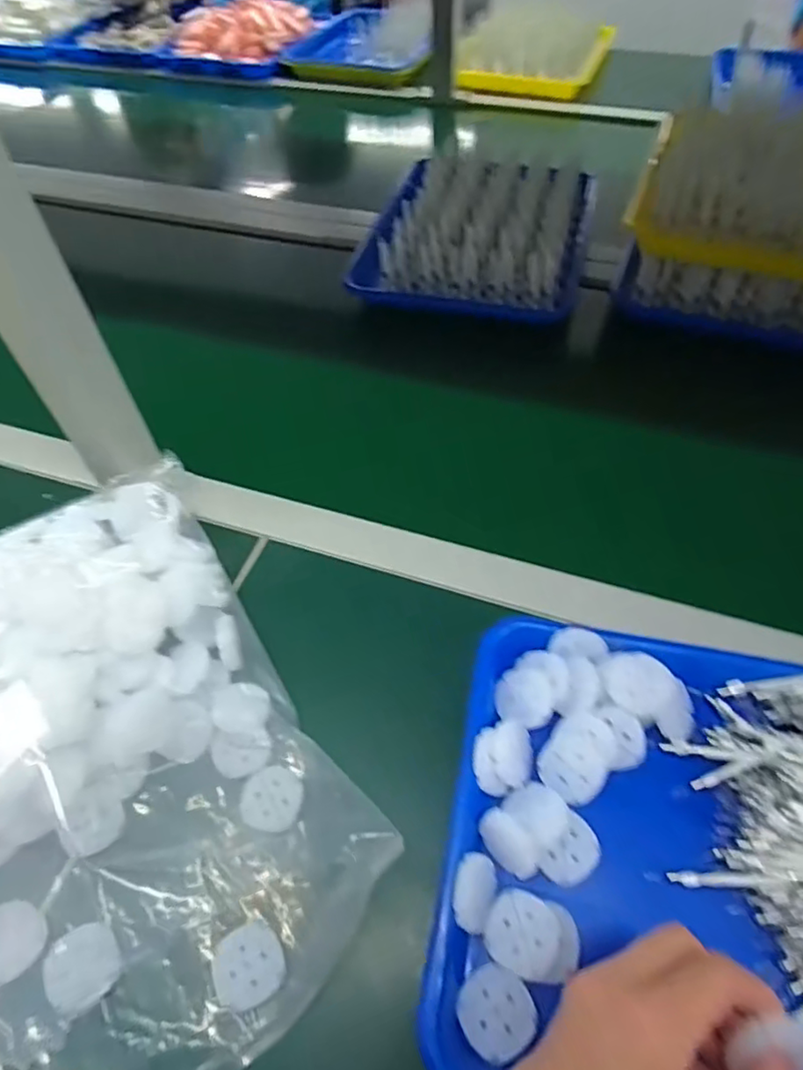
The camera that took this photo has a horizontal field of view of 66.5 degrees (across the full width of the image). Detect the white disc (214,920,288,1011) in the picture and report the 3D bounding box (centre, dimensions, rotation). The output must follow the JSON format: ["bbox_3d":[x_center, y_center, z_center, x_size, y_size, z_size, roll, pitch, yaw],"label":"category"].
[{"bbox_3d":[-0.079,0.224,0.319,0.034,0.006,0.036,-1,53,2],"label":"white disc"}]

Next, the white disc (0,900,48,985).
[{"bbox_3d":[-0.211,0.217,0.327,0.037,0.005,0.036,-1,53,2],"label":"white disc"}]

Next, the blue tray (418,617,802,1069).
[{"bbox_3d":[0.198,0.167,0.335,0.335,0.046,0.274,10,54,9],"label":"blue tray"}]

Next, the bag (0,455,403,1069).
[{"bbox_3d":[-0.198,0.123,0.346,0.269,0.076,0.361,-29,58,-18],"label":"bag"}]

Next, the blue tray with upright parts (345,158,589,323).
[{"bbox_3d":[0.092,-0.352,0.701,0.234,0.072,0.258,11,55,11],"label":"blue tray with upright parts"}]

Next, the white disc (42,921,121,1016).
[{"bbox_3d":[-0.167,0.227,0.322,0.034,0.004,0.037,10,47,-11],"label":"white disc"}]

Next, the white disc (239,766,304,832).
[{"bbox_3d":[-0.077,0.157,0.367,0.035,0.009,0.034,-1,53,2],"label":"white disc"}]

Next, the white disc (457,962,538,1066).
[{"bbox_3d":[0.046,0.233,0.301,0.034,0.008,0.036,-1,53,2],"label":"white disc"}]

